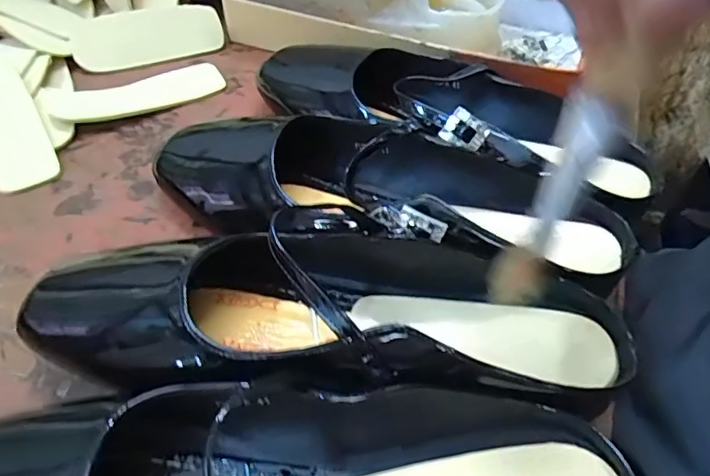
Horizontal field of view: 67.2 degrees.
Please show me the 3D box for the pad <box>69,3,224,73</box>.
[{"bbox_3d":[-0.167,-0.163,0.433,0.114,0.011,0.045,-13,93,-14],"label":"pad"}]

